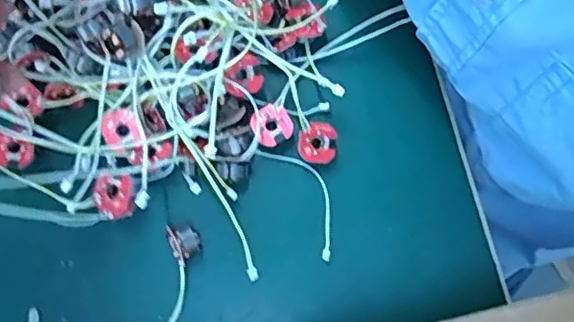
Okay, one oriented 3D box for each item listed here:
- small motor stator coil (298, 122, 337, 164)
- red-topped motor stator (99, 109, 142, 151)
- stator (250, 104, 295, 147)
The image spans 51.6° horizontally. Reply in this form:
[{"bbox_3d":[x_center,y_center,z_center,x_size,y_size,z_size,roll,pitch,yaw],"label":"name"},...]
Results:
[{"bbox_3d":[0.015,-0.009,0.297,0.018,0.011,0.020,11,79,1],"label":"small motor stator coil"},{"bbox_3d":[-0.080,-0.015,0.285,0.019,0.009,0.018,0,79,-1],"label":"red-topped motor stator"},{"bbox_3d":[-0.007,-0.018,0.297,0.020,0.007,0.019,0,79,-1],"label":"stator"}]

